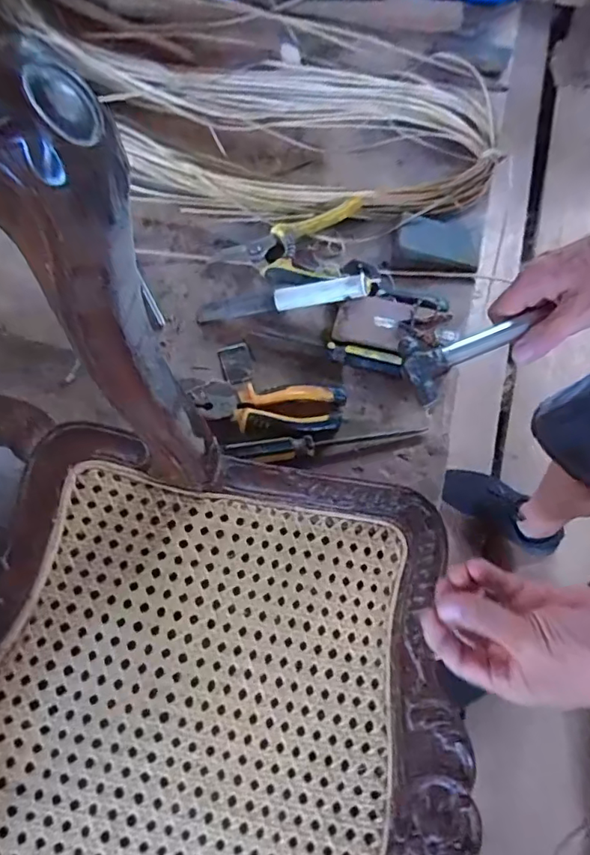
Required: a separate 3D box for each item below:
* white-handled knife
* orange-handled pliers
[{"bbox_3d":[-0.015,-0.138,0.568,0.184,0.019,0.028,-6,68,17],"label":"white-handled knife"},{"bbox_3d":[-0.028,-0.024,0.536,0.149,0.014,0.052,4,70,4],"label":"orange-handled pliers"}]

